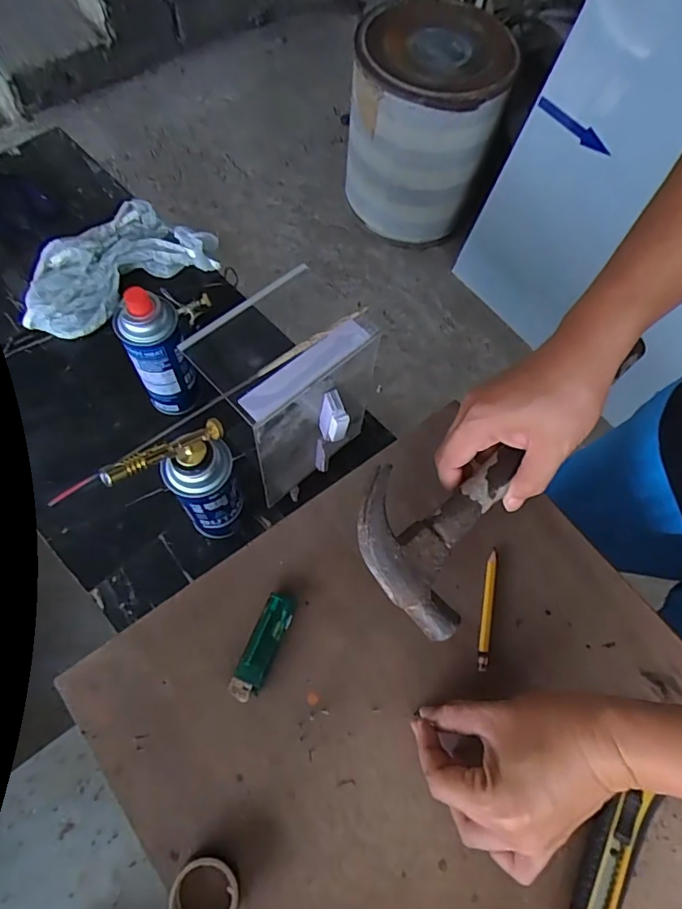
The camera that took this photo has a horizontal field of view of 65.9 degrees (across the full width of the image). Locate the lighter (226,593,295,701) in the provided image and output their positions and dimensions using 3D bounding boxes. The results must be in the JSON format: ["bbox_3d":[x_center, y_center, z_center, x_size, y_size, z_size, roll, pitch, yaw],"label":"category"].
[{"bbox_3d":[-0.061,0.151,0.415,0.024,0.009,0.082,21,66,8],"label":"lighter"}]

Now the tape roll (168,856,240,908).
[{"bbox_3d":[-0.089,0.292,0.347,0.043,0.023,0.042,1,65,-2],"label":"tape roll"}]

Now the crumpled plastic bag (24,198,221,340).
[{"bbox_3d":[-0.327,-0.278,0.768,0.290,0.050,0.133,-31,72,-18],"label":"crumpled plastic bag"}]

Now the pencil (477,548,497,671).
[{"bbox_3d":[0.124,0.129,0.443,0.009,0.008,0.100,11,65,3],"label":"pencil"}]

